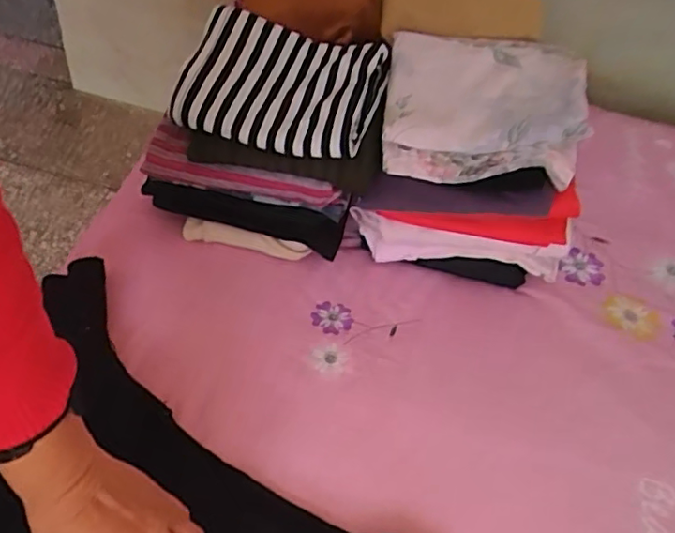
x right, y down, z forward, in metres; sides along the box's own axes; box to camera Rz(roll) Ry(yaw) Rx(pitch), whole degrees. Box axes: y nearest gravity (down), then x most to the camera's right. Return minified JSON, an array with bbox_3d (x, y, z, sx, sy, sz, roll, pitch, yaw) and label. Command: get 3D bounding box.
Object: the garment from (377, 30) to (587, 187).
[{"bbox_3d":[0.153,-0.179,0.671,0.200,0.092,0.166,10,51,-2],"label":"garment"}]

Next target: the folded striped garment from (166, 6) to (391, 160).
[{"bbox_3d":[-0.066,-0.199,0.679,0.216,0.033,0.155,15,69,9],"label":"folded striped garment"}]

